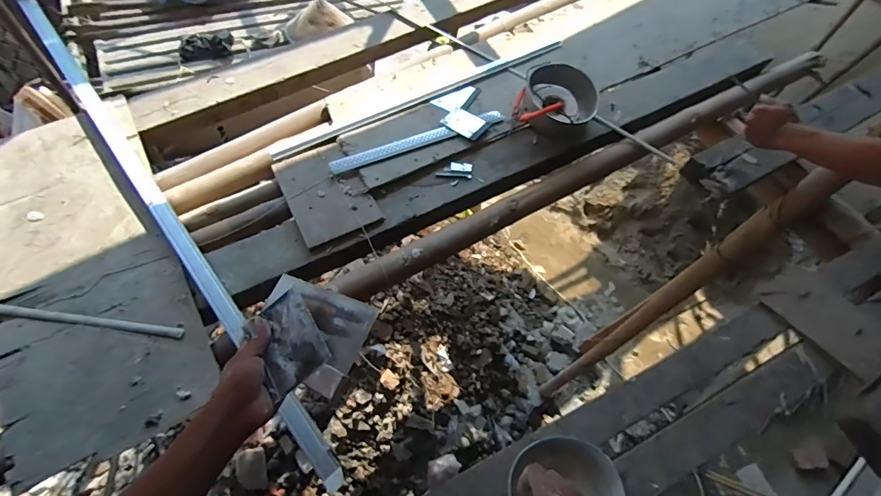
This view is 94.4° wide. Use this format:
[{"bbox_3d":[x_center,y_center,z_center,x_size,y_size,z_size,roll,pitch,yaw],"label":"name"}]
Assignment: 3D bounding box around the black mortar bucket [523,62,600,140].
[{"bbox_3d":[0.305,-0.373,1.046,0.186,0.092,0.170,3,57,-5],"label":"black mortar bucket"}]

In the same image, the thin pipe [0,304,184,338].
[{"bbox_3d":[-0.661,0.130,0.744,0.383,0.012,0.018,9,57,-1],"label":"thin pipe"}]

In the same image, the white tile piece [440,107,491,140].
[{"bbox_3d":[0.061,-0.308,1.015,0.100,0.015,0.073,34,65,17],"label":"white tile piece"}]

